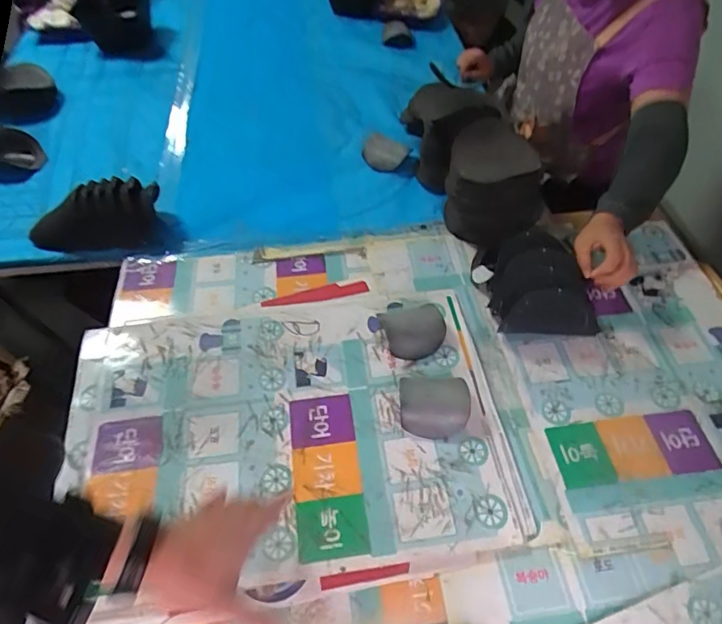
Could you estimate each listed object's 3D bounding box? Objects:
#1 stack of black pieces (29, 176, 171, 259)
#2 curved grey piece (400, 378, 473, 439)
[{"bbox_3d":[-0.460,-0.167,0.885,0.244,0.094,0.105,6,52,2],"label":"stack of black pieces"},{"bbox_3d":[0.100,0.126,0.688,0.093,0.040,0.084,6,52,2],"label":"curved grey piece"}]

